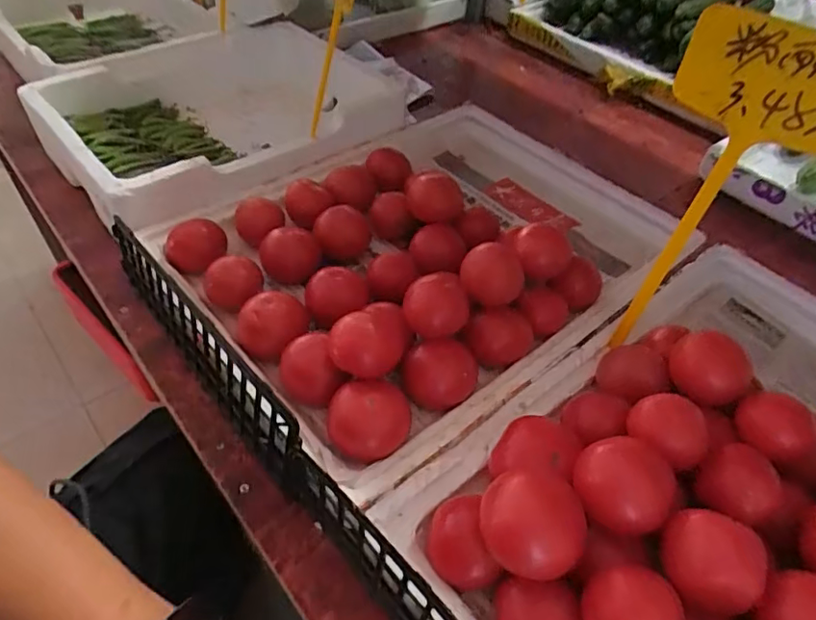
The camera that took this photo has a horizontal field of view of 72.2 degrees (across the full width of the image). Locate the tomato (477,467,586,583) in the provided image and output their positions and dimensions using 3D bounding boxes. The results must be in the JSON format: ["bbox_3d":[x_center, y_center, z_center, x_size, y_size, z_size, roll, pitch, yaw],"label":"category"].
[{"bbox_3d":[0.091,0.166,0.424,0.071,0.055,0.066,2,47,-2],"label":"tomato"}]

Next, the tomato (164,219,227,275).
[{"bbox_3d":[-0.249,-0.072,0.659,0.069,0.049,0.052,-16,50,-18],"label":"tomato"}]

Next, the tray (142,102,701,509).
[{"bbox_3d":[0.038,-0.086,0.682,0.530,0.093,0.453,-28,55,-27],"label":"tray"}]

